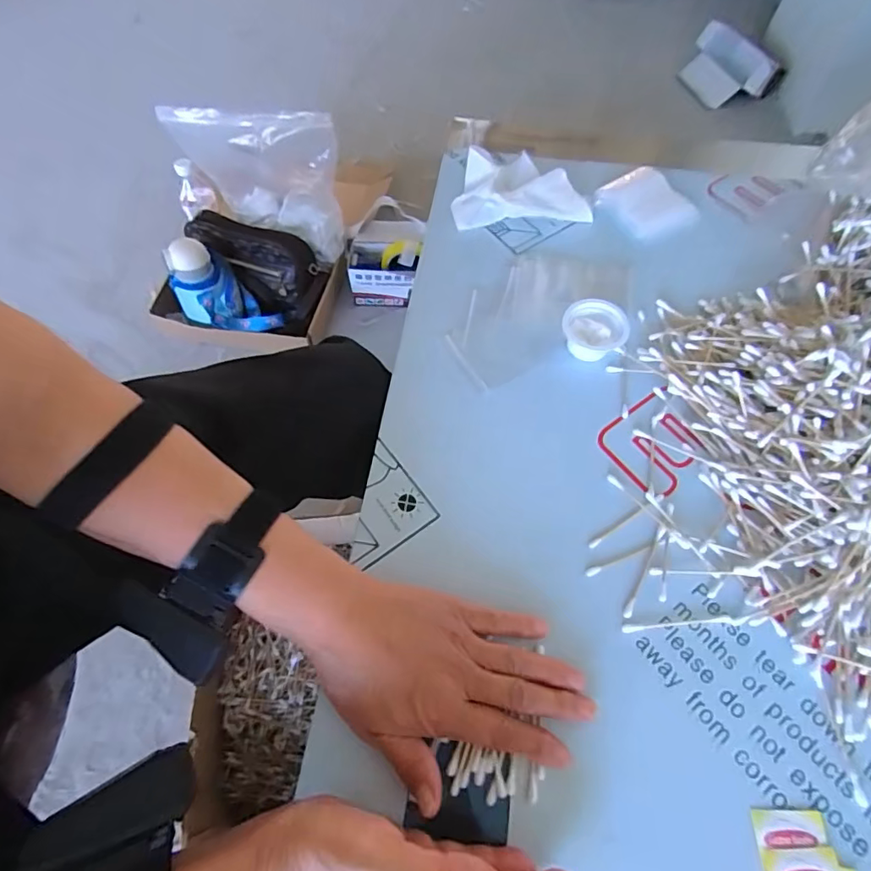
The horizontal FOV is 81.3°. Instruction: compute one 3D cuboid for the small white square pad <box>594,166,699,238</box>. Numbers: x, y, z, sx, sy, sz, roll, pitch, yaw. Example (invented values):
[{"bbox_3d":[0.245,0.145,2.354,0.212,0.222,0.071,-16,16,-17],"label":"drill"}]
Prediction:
[{"bbox_3d":[0.219,-0.243,0.527,0.088,0.011,0.083,-28,66,-13],"label":"small white square pad"}]

